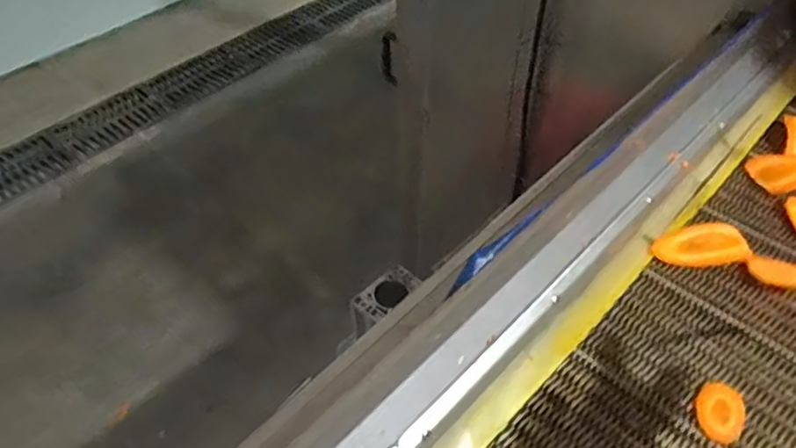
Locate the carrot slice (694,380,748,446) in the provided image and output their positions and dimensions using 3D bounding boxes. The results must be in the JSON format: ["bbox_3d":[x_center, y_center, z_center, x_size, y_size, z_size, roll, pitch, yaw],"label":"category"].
[{"bbox_3d":[0.243,0.141,0.467,0.034,0.004,0.048,22,52,19],"label":"carrot slice"}]

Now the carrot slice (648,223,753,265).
[{"bbox_3d":[0.277,0.020,0.571,0.088,0.006,0.046,-12,49,-10],"label":"carrot slice"}]

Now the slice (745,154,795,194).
[{"bbox_3d":[0.404,-0.052,0.628,0.087,0.014,0.041,1,47,18],"label":"slice"}]

